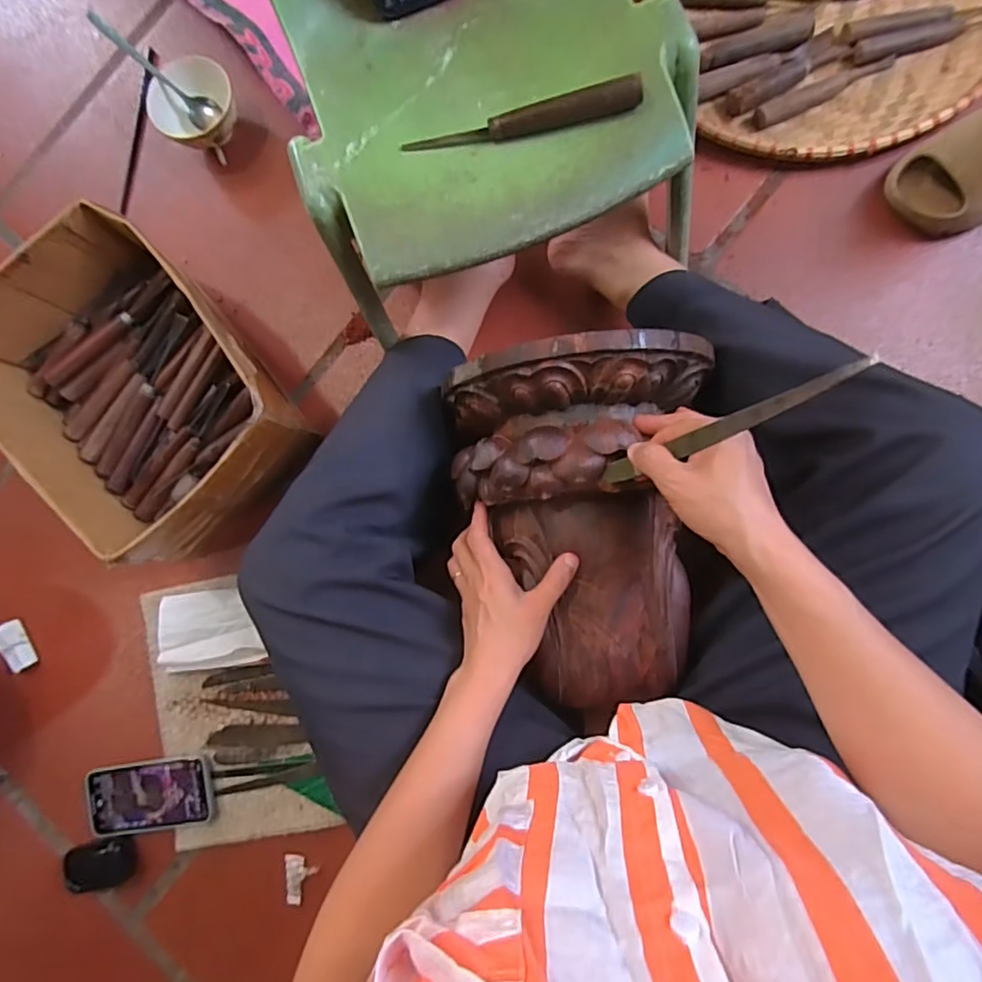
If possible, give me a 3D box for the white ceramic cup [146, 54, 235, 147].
[{"bbox_3d":[-0.377,-0.494,0.754,0.113,0.055,0.101,22,89,7],"label":"white ceramic cup"}]

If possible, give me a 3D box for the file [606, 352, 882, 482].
[{"bbox_3d":[0.146,-0.040,0.377,0.010,0.191,0.016,-16,83,-39],"label":"file"}]

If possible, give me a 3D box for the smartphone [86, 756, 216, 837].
[{"bbox_3d":[-0.411,0.369,0.703,0.160,0.008,0.080,-10,85,6],"label":"smartphone"}]

